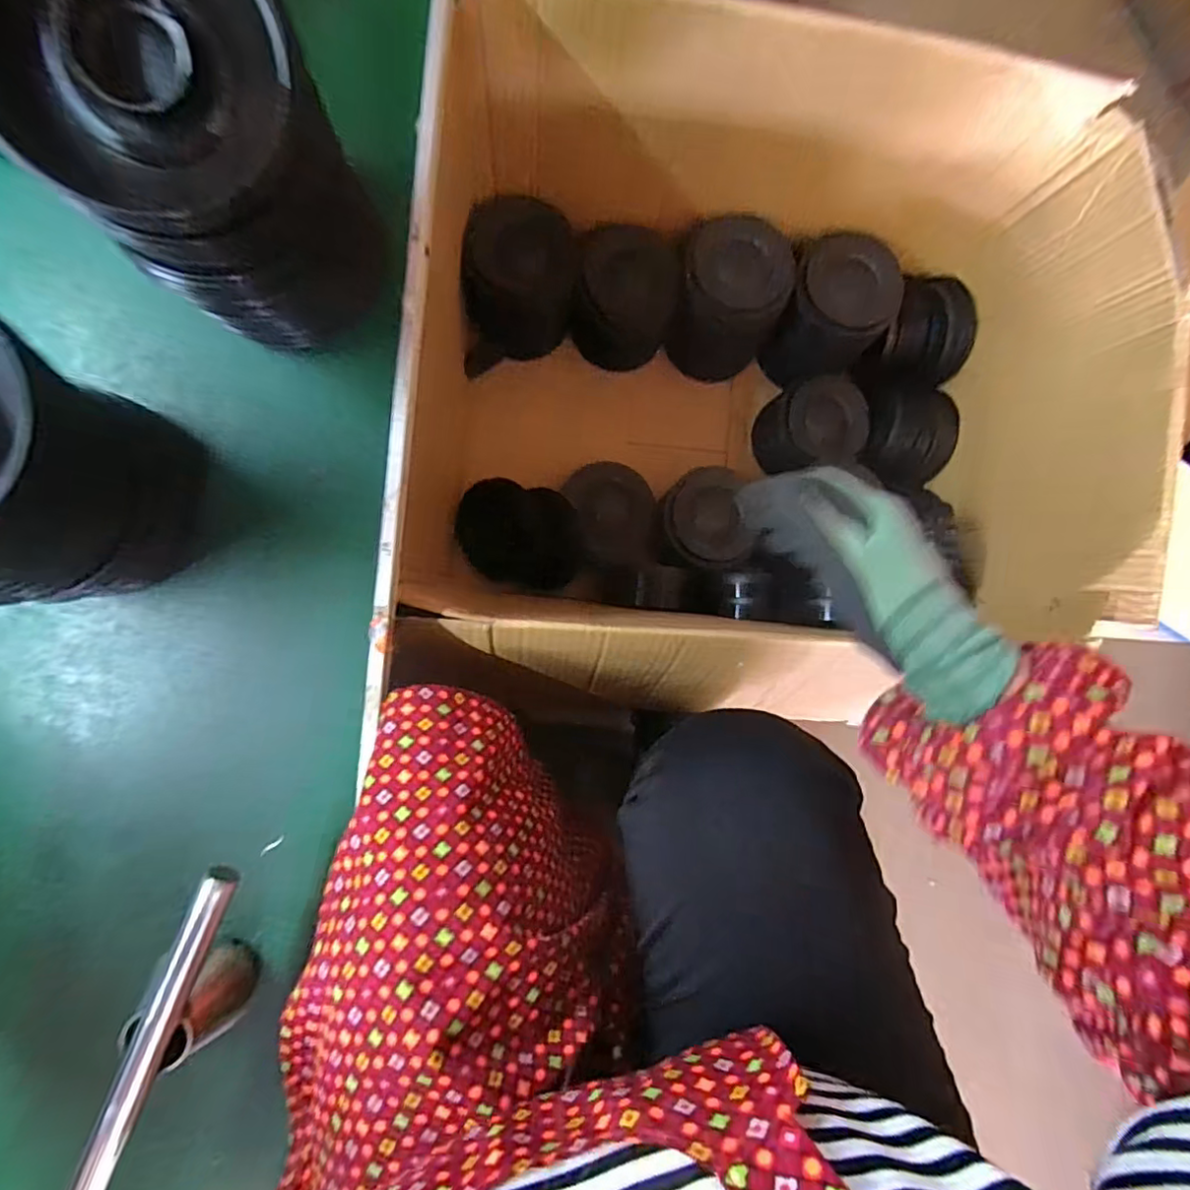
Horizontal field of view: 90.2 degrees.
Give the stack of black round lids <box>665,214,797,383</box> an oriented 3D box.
[{"bbox_3d":[0.155,-0.350,0.723,0.127,0.164,0.123,8,91,-2],"label":"stack of black round lids"}]

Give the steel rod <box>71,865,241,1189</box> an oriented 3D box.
[{"bbox_3d":[-0.243,0.245,0.323,0.018,0.017,0.202,22,91,-2],"label":"steel rod"}]

